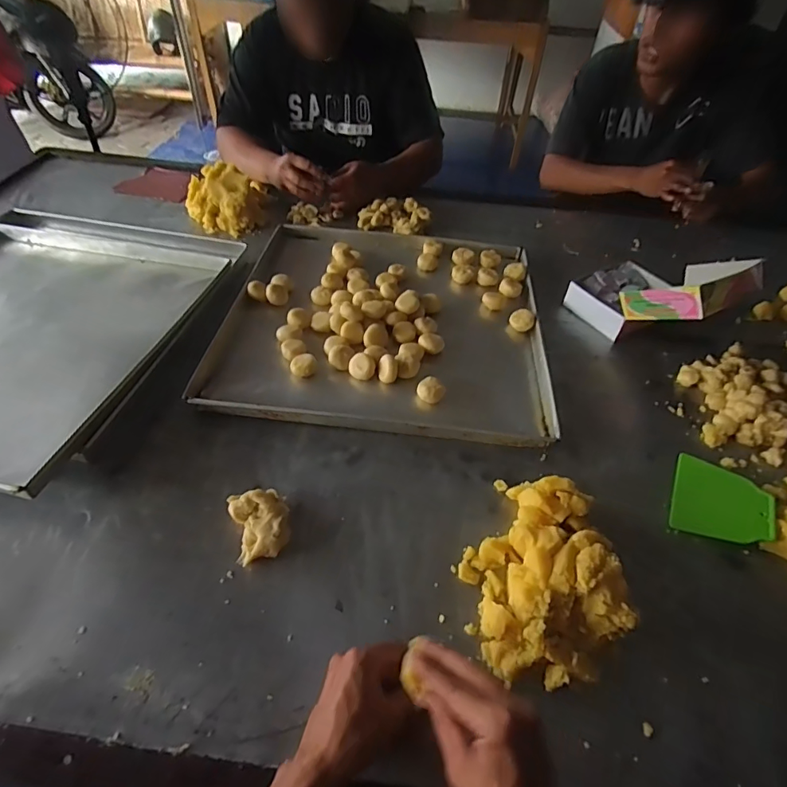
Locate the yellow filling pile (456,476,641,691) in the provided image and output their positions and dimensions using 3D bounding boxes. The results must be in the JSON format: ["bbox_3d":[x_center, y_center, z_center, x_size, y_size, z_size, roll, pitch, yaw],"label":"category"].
[{"bbox_3d":[0.155,0.187,0.503,0.153,0.059,0.217,-3,49,-6],"label":"yellow filling pile"}]

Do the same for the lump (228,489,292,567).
[{"bbox_3d":[-0.151,0.148,0.532,0.062,0.031,0.073,-10,51,-12],"label":"lump"}]

